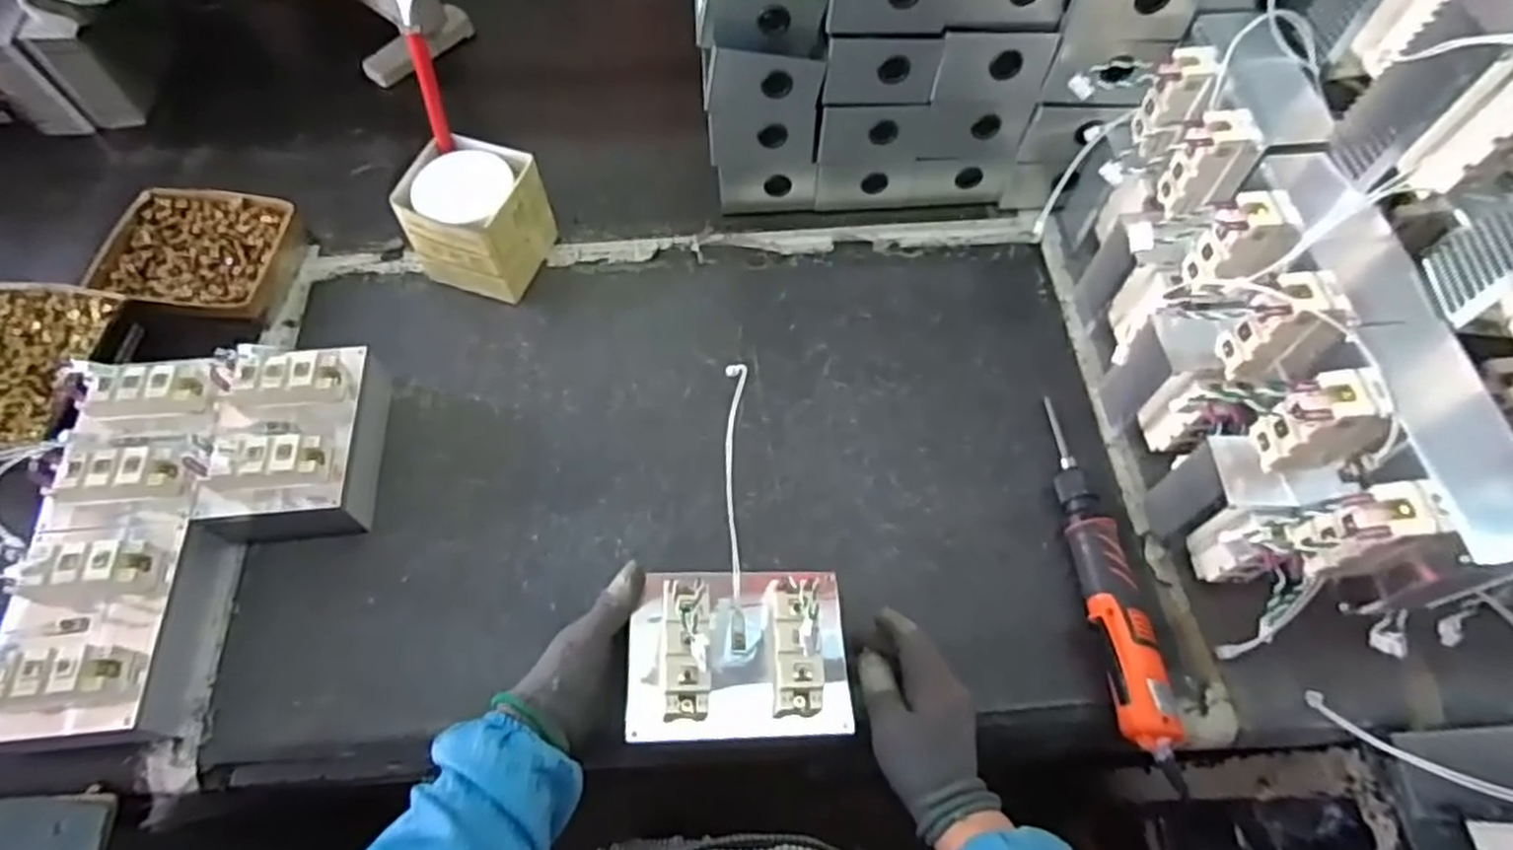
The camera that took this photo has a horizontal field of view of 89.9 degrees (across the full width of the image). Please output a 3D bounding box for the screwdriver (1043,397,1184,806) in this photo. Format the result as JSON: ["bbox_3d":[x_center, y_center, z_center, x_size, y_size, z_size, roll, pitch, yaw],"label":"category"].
[{"bbox_3d":[0.281,0.121,0.624,0.057,0.042,0.325,-9,62,-5],"label":"screwdriver"}]

